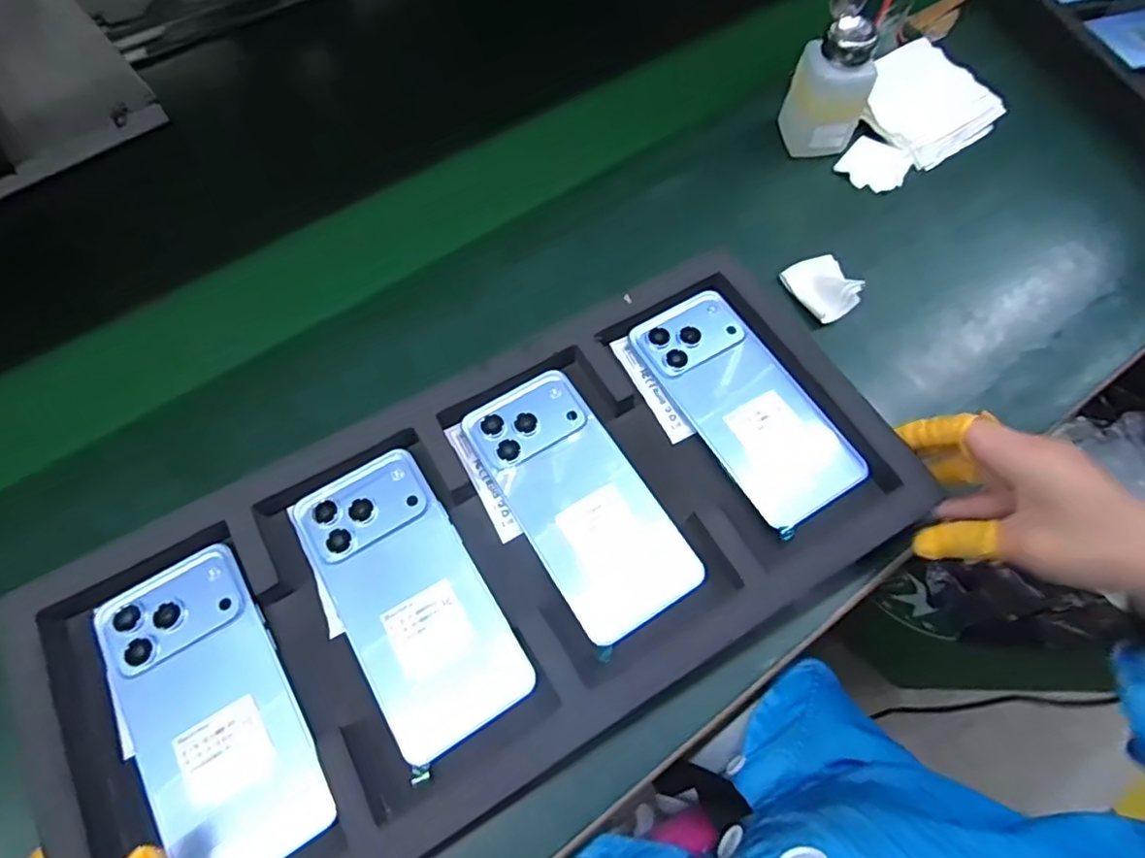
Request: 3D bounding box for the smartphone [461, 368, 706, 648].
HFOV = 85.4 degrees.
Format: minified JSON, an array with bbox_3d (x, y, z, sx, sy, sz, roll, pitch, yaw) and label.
[{"bbox_3d":[0.003,0.039,0.370,0.075,0.014,0.160,-29,67,-14],"label":"smartphone"}]

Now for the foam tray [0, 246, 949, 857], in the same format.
[{"bbox_3d":[-0.043,0.065,0.351,0.466,0.034,0.230,-28,64,-11],"label":"foam tray"}]

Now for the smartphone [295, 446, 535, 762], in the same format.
[{"bbox_3d":[-0.091,0.090,0.343,0.077,0.013,0.161,-30,67,-14],"label":"smartphone"}]

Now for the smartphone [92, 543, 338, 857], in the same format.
[{"bbox_3d":[-0.188,0.142,0.317,0.077,0.011,0.159,-31,67,-14],"label":"smartphone"}]

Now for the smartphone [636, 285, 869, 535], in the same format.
[{"bbox_3d":[0.112,-0.019,0.406,0.075,0.016,0.163,-28,67,-13],"label":"smartphone"}]

